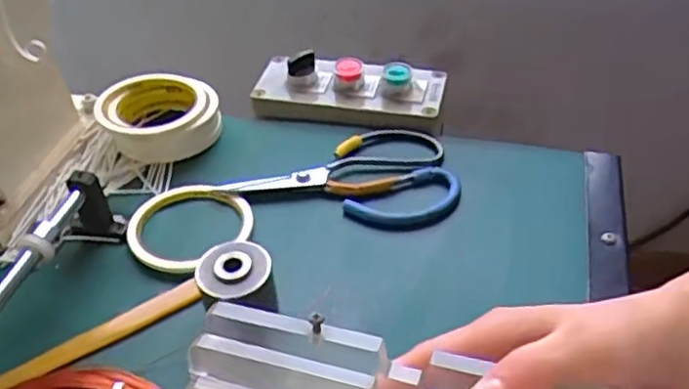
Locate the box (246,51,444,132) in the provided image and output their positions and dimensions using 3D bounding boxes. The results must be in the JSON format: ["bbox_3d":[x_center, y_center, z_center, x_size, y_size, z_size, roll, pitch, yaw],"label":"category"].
[{"bbox_3d":[0.002,-0.100,0.611,0.169,0.046,0.070,7,43,13],"label":"box"}]

